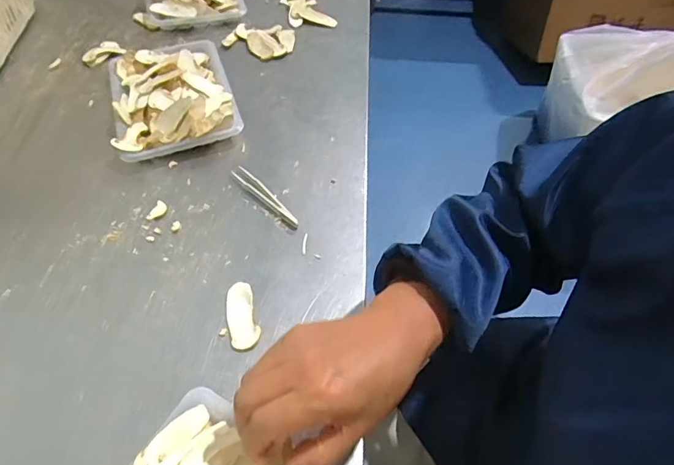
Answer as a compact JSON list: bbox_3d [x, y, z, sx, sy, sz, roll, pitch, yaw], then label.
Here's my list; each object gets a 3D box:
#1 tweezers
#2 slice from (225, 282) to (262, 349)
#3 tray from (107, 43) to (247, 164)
[{"bbox_3d":[-0.081,-0.041,0.530,0.016,0.005,0.110,-37,63,-25],"label":"tweezers"},{"bbox_3d":[-0.091,0.078,0.442,0.027,0.006,0.065,-13,55,-11],"label":"slice"},{"bbox_3d":[-0.214,-0.181,0.601,0.148,0.049,0.196,-16,56,-13],"label":"tray"}]

